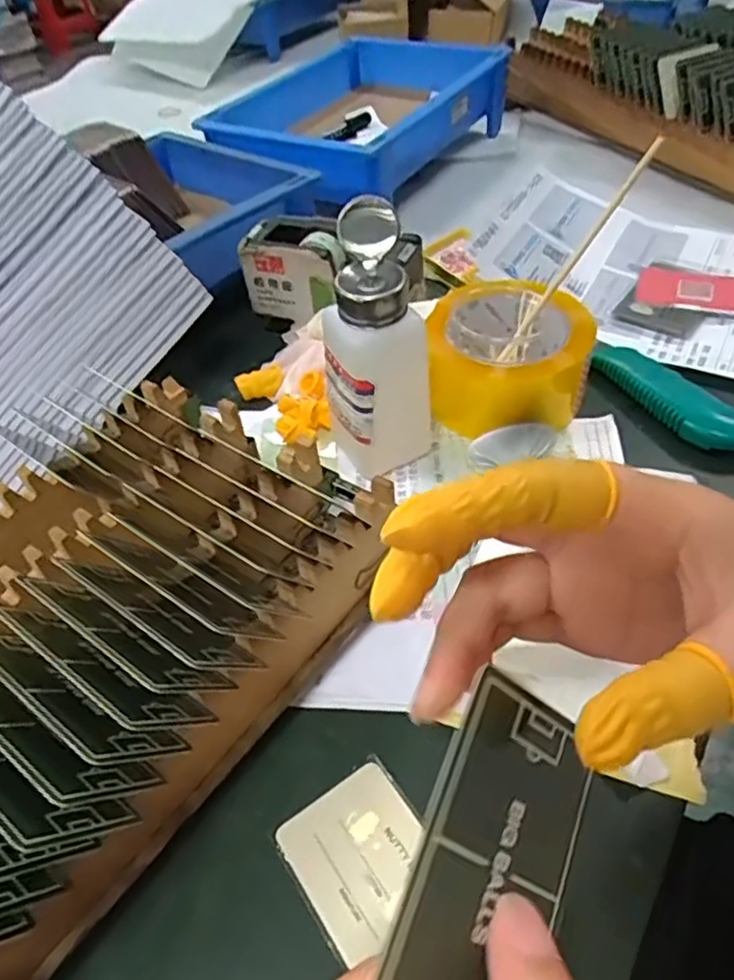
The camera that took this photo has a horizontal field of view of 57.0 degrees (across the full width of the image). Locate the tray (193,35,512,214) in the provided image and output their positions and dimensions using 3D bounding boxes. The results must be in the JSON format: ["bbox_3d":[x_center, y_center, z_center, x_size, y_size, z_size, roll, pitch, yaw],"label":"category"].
[{"bbox_3d":[-0.002,-0.395,0.712,0.202,0.070,0.308,21,52,23],"label":"tray"}]

